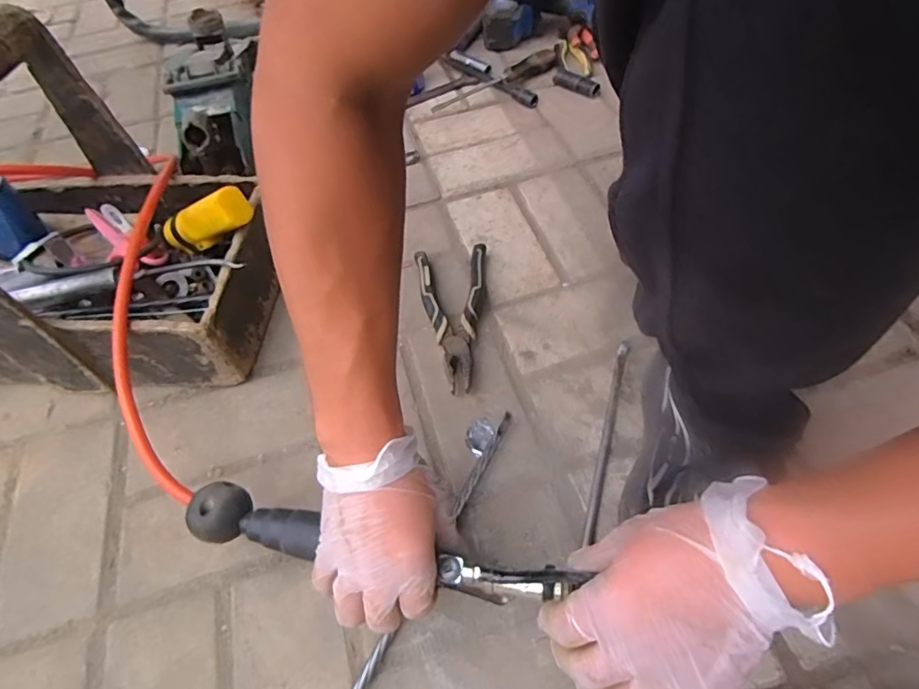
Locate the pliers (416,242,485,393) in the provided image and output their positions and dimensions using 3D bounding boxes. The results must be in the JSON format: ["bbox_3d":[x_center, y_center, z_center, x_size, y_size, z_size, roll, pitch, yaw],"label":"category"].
[{"bbox_3d":[-0.009,-0.032,0.566,0.078,0.022,0.186,-3,56,3],"label":"pliers"}]

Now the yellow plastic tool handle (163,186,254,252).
[{"bbox_3d":[-0.273,-0.128,0.552,0.139,0.041,0.033,-10,50,37],"label":"yellow plastic tool handle"}]

